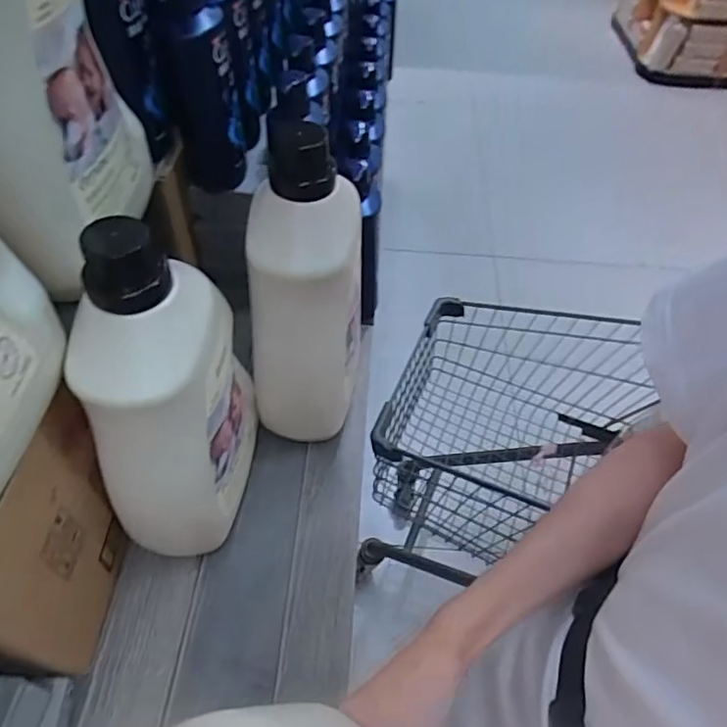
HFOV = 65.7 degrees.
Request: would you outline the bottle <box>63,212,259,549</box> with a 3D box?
[{"bbox_3d":[-0.172,0.019,0.512,0.106,0.328,0.183,-3,51,-5],"label":"bottle"}]

